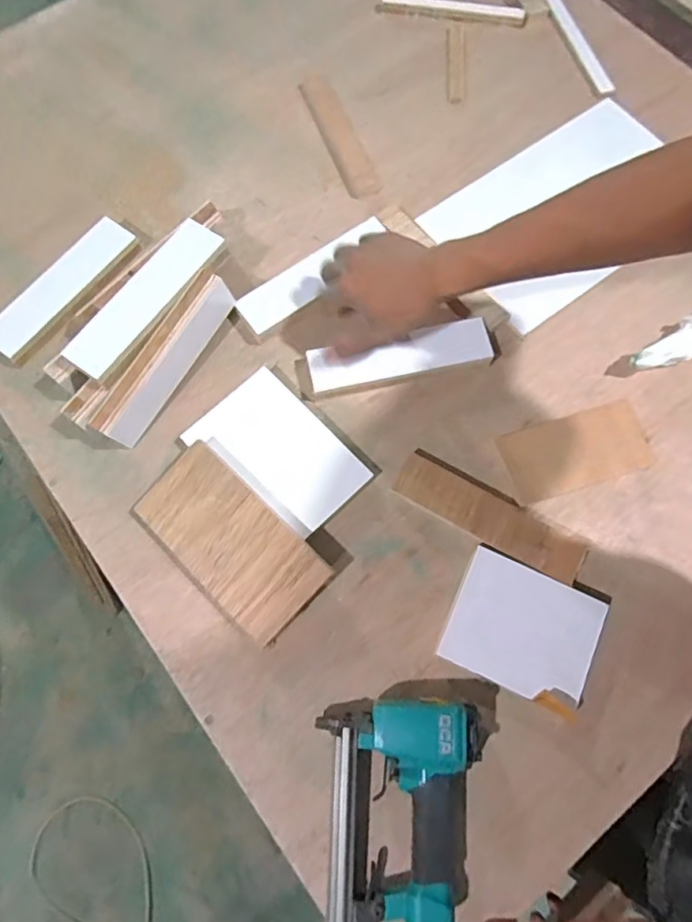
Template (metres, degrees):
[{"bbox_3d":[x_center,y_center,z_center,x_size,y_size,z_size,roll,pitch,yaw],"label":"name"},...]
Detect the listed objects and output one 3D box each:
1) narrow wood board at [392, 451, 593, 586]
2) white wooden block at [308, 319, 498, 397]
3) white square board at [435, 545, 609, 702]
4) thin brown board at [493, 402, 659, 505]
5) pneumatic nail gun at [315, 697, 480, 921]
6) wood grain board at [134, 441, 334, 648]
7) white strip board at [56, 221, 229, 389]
[{"bbox_3d":[0.143,0.057,0.544,0.192,0.018,0.047,29,74,9],"label":"narrow wood board"},{"bbox_3d":[0.066,-0.117,0.598,0.211,0.026,0.057,-14,72,-8],"label":"white wooden block"},{"bbox_3d":[0.167,0.159,0.514,0.130,0.017,0.109,24,74,8],"label":"white square board"},{"bbox_3d":[0.244,-0.011,0.573,0.150,0.006,0.079,-16,73,-5],"label":"thin brown board"},{"bbox_3d":[0.046,0.308,0.452,0.134,0.046,0.209,2,72,1],"label":"pneumatic nail gun"},{"bbox_3d":[-0.112,0.077,0.521,0.189,0.011,0.097,43,87,13],"label":"wood grain board"},{"bbox_3d":[-0.202,-0.167,0.554,0.050,0.017,0.197,34,78,11],"label":"white strip board"}]

